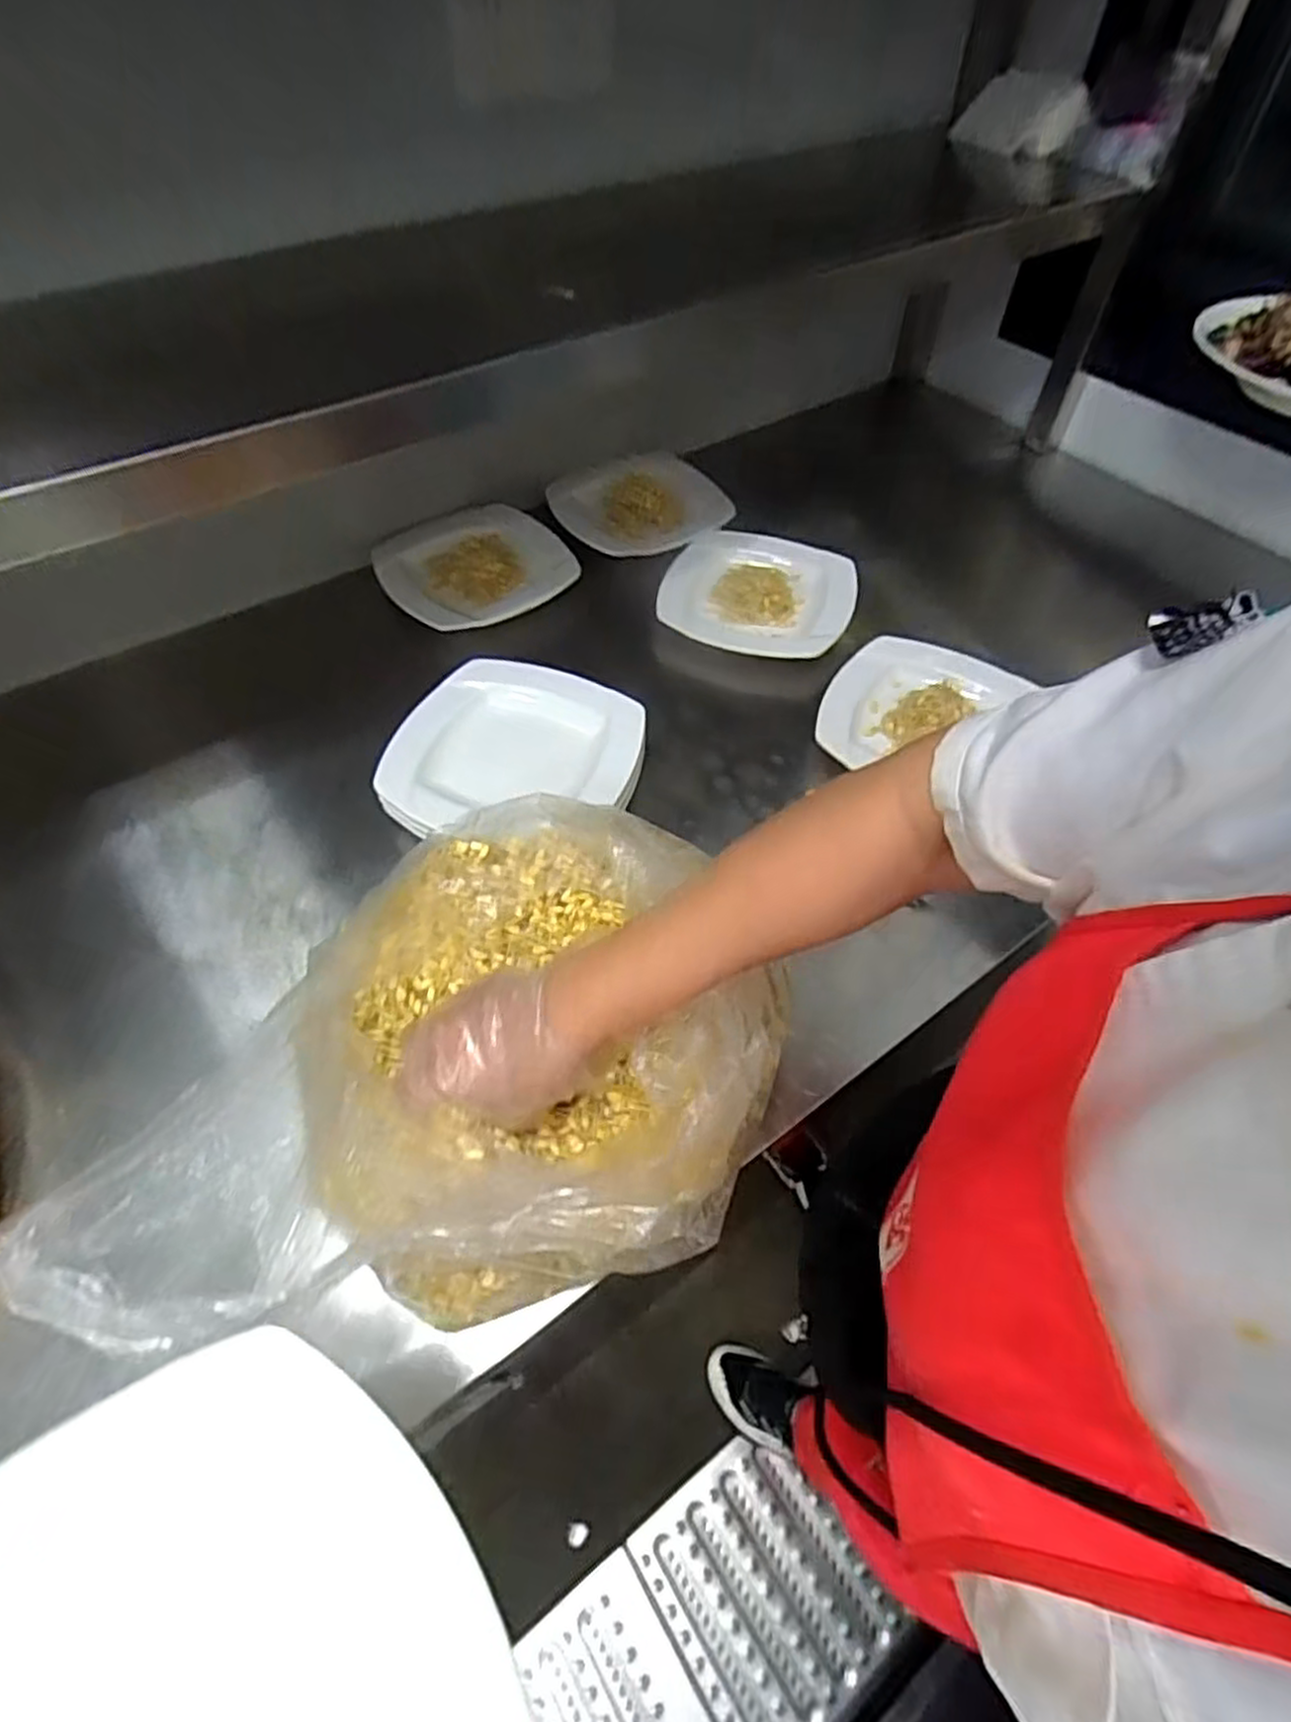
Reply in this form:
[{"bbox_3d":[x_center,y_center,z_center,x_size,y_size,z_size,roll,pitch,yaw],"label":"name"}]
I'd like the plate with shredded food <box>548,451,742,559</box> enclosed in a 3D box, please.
[{"bbox_3d":[-0.009,-0.406,0.852,0.181,0.035,0.143,-20,56,-16],"label":"plate with shredded food"}]

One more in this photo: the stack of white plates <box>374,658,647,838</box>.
[{"bbox_3d":[-0.113,-0.094,0.670,0.204,0.033,0.194,21,63,-3],"label":"stack of white plates"}]

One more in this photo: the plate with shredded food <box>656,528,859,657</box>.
[{"bbox_3d":[0.117,-0.281,0.782,0.189,0.037,0.165,17,54,11],"label":"plate with shredded food"}]

